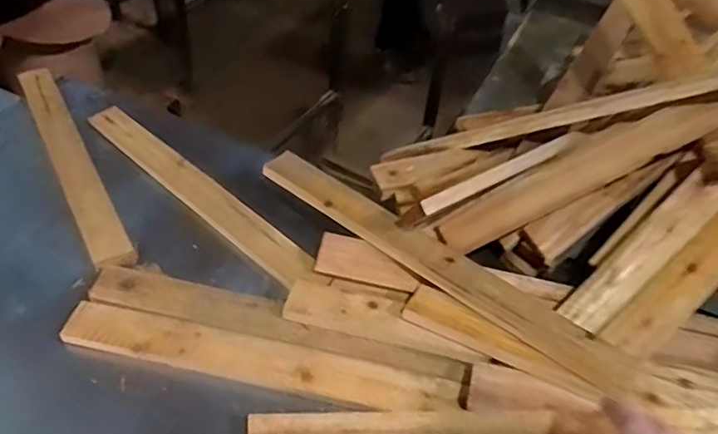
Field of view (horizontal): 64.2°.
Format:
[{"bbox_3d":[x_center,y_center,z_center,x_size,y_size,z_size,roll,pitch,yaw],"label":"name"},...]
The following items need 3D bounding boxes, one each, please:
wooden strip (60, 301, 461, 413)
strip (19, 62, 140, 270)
[{"bbox_3d":[-0.112,0.158,0.632,0.433,0.016,0.061,11,46,8],"label":"wooden strip"},{"bbox_3d":[-0.431,-0.089,0.856,0.048,0.015,0.480,-23,51,-24],"label":"strip"}]

